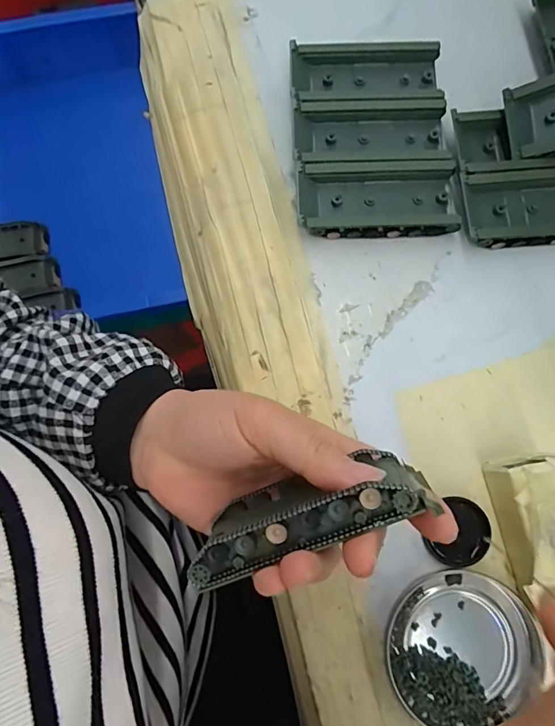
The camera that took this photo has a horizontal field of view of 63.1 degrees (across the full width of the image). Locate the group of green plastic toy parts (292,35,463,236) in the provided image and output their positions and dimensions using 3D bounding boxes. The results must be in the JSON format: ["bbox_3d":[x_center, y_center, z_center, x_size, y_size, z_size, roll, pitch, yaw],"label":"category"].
[{"bbox_3d":[0.059,-0.147,0.292,0.094,0.016,0.134,-2,79,1],"label":"group of green plastic toy parts"}]

